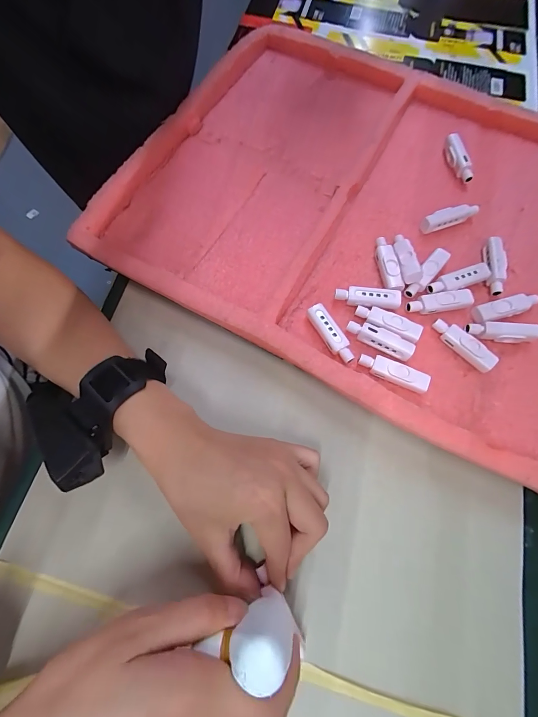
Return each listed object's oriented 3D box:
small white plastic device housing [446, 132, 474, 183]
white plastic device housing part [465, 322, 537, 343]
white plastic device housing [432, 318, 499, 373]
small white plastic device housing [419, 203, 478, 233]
[{"bbox_3d":[0.198,-0.210,0.338,0.011,0.016,0.056,-10,72,-3],"label":"small white plastic device housing"},{"bbox_3d":[0.196,-0.022,0.274,0.059,0.016,0.012,4,72,1],"label":"white plastic device housing part"},{"bbox_3d":[0.164,-0.012,0.273,0.015,0.015,0.056,-39,76,-12],"label":"white plastic device housing"},{"bbox_3d":[0.177,-0.138,0.316,0.055,0.015,0.014,-20,73,-6],"label":"small white plastic device housing"}]

